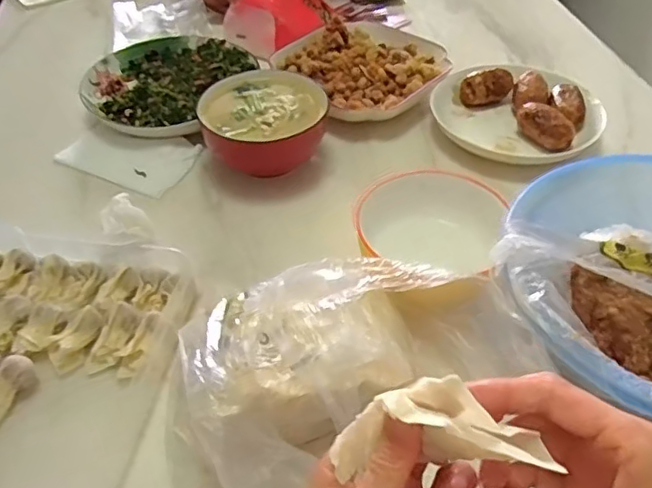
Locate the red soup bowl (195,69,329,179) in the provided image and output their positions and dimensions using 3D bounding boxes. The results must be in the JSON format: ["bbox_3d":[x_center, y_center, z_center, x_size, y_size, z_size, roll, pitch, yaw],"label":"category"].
[{"bbox_3d":[-0.063,-0.117,0.598,0.126,0.066,0.120,0,46,0],"label":"red soup bowl"}]

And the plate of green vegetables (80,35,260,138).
[{"bbox_3d":[-0.190,-0.192,0.691,0.173,0.028,0.205,12,47,12],"label":"plate of green vegetables"}]

